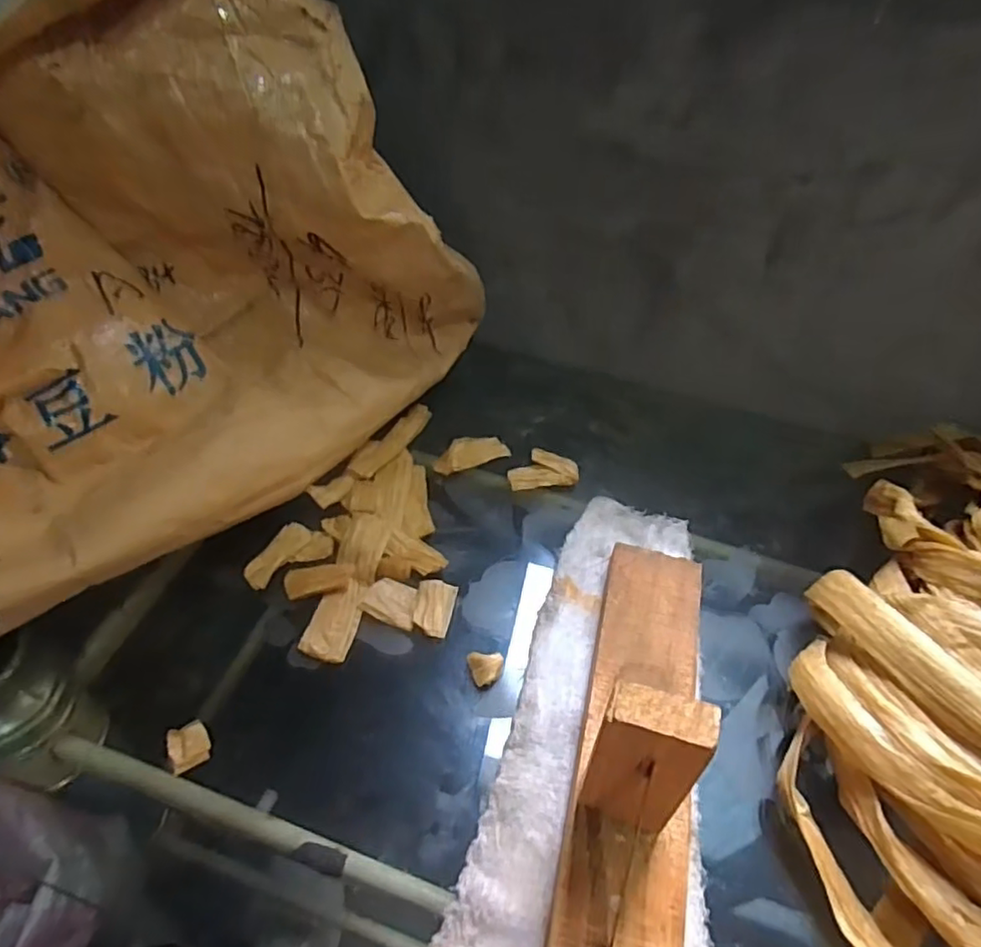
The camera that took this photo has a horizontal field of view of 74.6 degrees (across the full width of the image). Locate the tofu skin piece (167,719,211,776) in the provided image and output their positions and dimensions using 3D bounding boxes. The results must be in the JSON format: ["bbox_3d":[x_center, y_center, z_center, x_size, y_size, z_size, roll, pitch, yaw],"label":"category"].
[{"bbox_3d":[-0.162,0.147,0.347,0.020,0.011,0.022,-24,54,-25],"label":"tofu skin piece"}]

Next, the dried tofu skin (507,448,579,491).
[{"bbox_3d":[0.041,-0.003,0.507,0.054,0.009,0.036,-2,48,-8],"label":"dried tofu skin"}]

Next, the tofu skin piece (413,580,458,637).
[{"bbox_3d":[-0.036,0.086,0.415,0.024,0.007,0.038,11,47,4],"label":"tofu skin piece"}]

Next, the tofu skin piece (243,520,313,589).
[{"bbox_3d":[-0.143,0.053,0.431,0.020,0.004,0.051,23,49,15],"label":"tofu skin piece"}]

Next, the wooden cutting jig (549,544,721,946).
[{"bbox_3d":[0.081,0.122,0.314,0.062,0.118,0.273,13,43,6],"label":"wooden cutting jig"}]

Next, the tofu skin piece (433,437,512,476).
[{"bbox_3d":[-0.016,-0.017,0.511,0.063,0.011,0.025,-24,54,-25],"label":"tofu skin piece"}]

